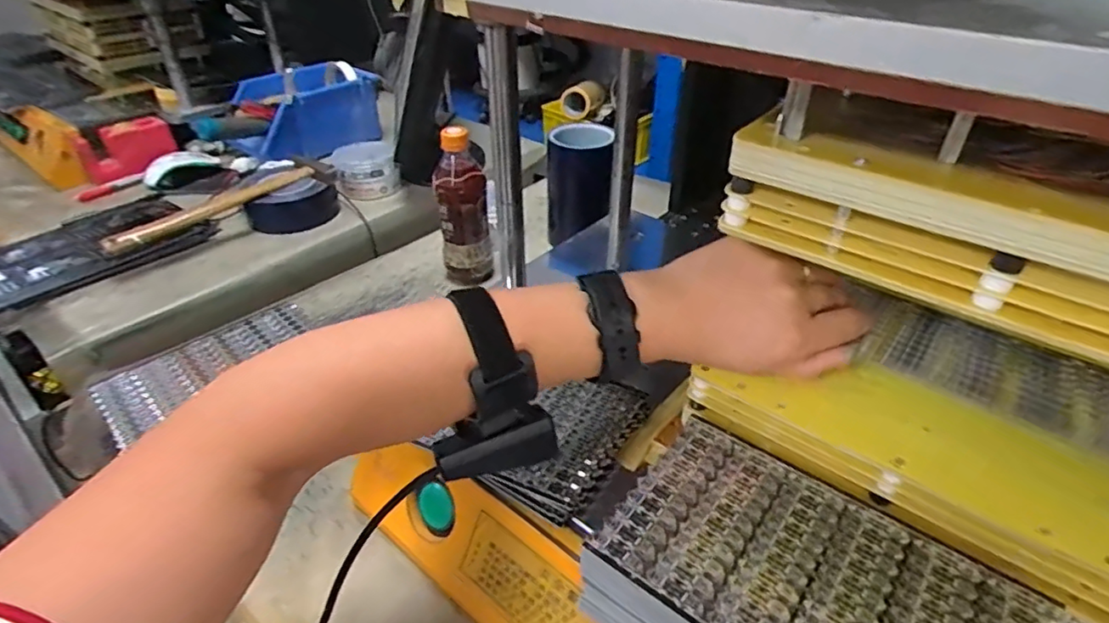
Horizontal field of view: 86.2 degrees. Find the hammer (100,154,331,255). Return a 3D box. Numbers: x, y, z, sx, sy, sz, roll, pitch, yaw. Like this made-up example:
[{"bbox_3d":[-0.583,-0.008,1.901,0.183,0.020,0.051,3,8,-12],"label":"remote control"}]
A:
[{"bbox_3d":[-0.462,-0.156,0.840,0.096,0.039,0.324,29,46,32],"label":"hammer"}]

